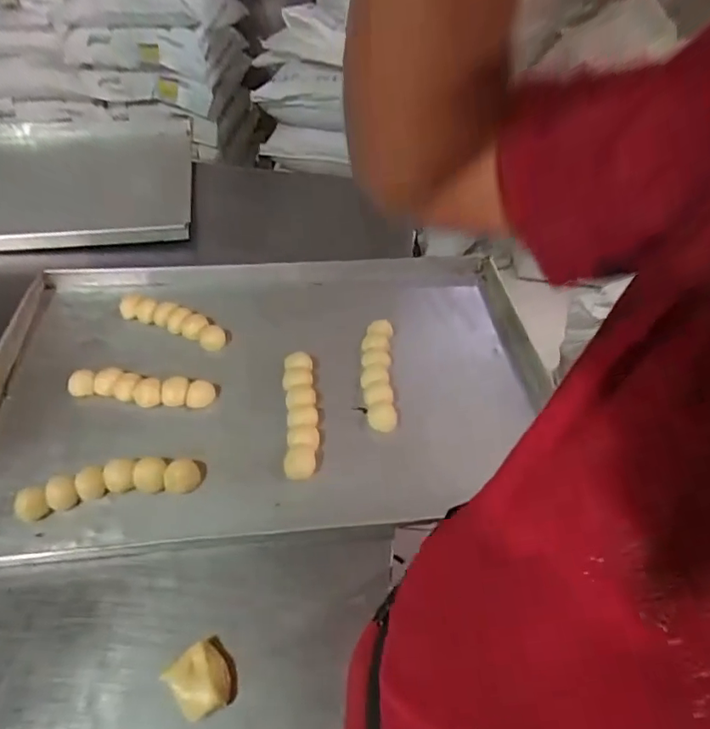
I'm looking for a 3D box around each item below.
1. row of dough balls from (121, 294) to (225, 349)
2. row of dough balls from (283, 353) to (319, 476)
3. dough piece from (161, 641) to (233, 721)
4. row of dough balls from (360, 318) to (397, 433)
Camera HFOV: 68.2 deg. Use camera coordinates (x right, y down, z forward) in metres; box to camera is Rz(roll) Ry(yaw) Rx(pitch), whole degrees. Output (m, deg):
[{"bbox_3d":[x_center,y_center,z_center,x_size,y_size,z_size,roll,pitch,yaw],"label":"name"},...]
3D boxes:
[{"bbox_3d":[-0.261,-0.066,0.746,0.185,0.026,0.037,23,49,16],"label":"row of dough balls"},{"bbox_3d":[-0.068,0.058,0.654,0.040,0.027,0.177,-2,47,-7],"label":"row of dough balls"},{"bbox_3d":[-0.131,0.271,0.449,0.046,0.028,0.051,-31,57,-30],"label":"dough piece"},{"bbox_3d":[0.030,0.011,0.703,0.042,0.034,0.172,3,46,-3],"label":"row of dough balls"}]

